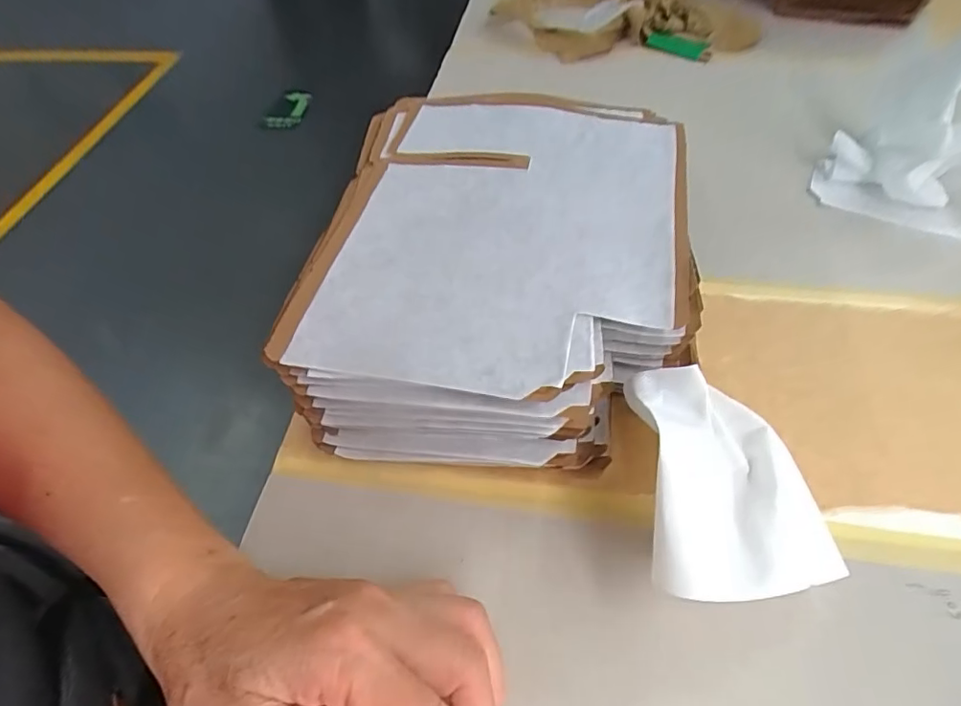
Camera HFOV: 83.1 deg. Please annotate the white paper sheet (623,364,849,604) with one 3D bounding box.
[{"bbox_3d":[0.113,0.056,0.246,0.082,0.032,0.097,-3,52,2],"label":"white paper sheet"}]

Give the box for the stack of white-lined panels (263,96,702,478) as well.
[{"bbox_3d":[0.015,-0.057,0.344,0.201,0.084,0.259,3,52,5],"label":"stack of white-lined panels"}]

